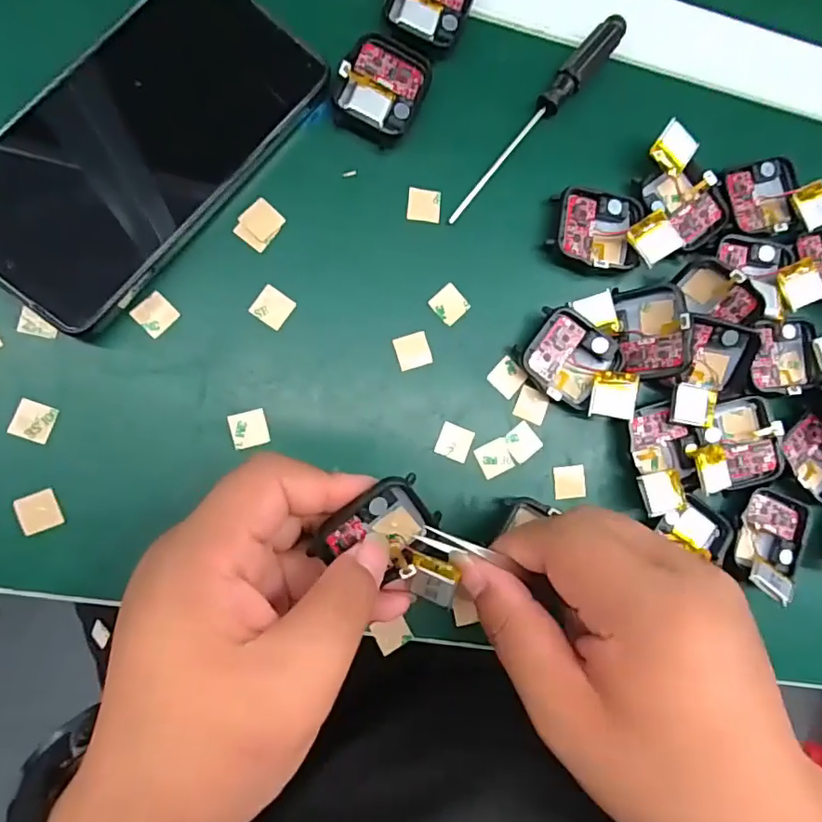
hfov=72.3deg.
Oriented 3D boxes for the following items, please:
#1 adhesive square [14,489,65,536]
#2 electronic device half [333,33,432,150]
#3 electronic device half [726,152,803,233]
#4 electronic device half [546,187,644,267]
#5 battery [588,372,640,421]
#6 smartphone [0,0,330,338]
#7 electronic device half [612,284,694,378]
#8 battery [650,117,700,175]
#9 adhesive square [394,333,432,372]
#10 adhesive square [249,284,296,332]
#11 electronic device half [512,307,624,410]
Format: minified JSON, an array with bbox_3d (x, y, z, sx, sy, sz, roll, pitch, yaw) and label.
[{"bbox_3d":[-0.152,0.041,0.229,0.015,0.004,0.015,-22,91,-10],"label":"adhesive square"},{"bbox_3d":[-0.013,-0.148,0.258,0.036,0.008,0.046,23,84,-8],"label":"electronic device half"},{"bbox_3d":[0.181,-0.109,0.288,0.040,0.010,0.038,-13,90,-10],"label":"electronic device half"},{"bbox_3d":[0.090,-0.087,0.272,0.044,0.010,0.037,8,86,-9],"label":"electronic device half"},{"bbox_3d":[0.093,-0.007,0.259,0.020,0.004,0.021,8,90,13],"label":"battery"},{"bbox_3d":[-0.112,-0.113,0.236,0.078,0.017,0.159,40,82,-6],"label":"smartphone"},{"bbox_3d":[0.114,-0.038,0.263,0.009,0.032,0.044,7,75,-47],"label":"electronic device half"},{"bbox_3d":[0.128,-0.127,0.272,0.020,0.004,0.021,31,94,-15],"label":"battery"},{"bbox_3d":[0.001,-0.028,0.259,0.016,0.004,0.016,-16,90,-10],"label":"adhesive square"},{"bbox_3d":[-0.061,-0.046,0.250,0.016,0.004,0.016,33,83,-6],"label":"adhesive square"},{"bbox_3d":[0.074,-0.024,0.265,0.044,0.014,0.038,37,83,-6],"label":"electronic device half"}]

